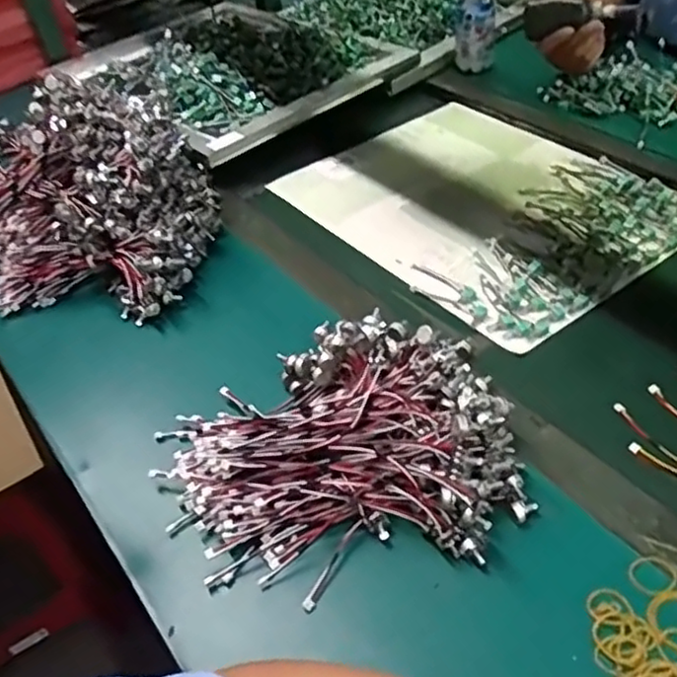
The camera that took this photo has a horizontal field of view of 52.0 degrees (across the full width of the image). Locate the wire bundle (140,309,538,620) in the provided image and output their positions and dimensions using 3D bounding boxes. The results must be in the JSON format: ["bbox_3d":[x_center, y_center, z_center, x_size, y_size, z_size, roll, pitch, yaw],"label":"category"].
[{"bbox_3d":[-0.002,0.081,0.560,0.286,0.080,0.216,-13,43,-6],"label":"wire bundle"}]

